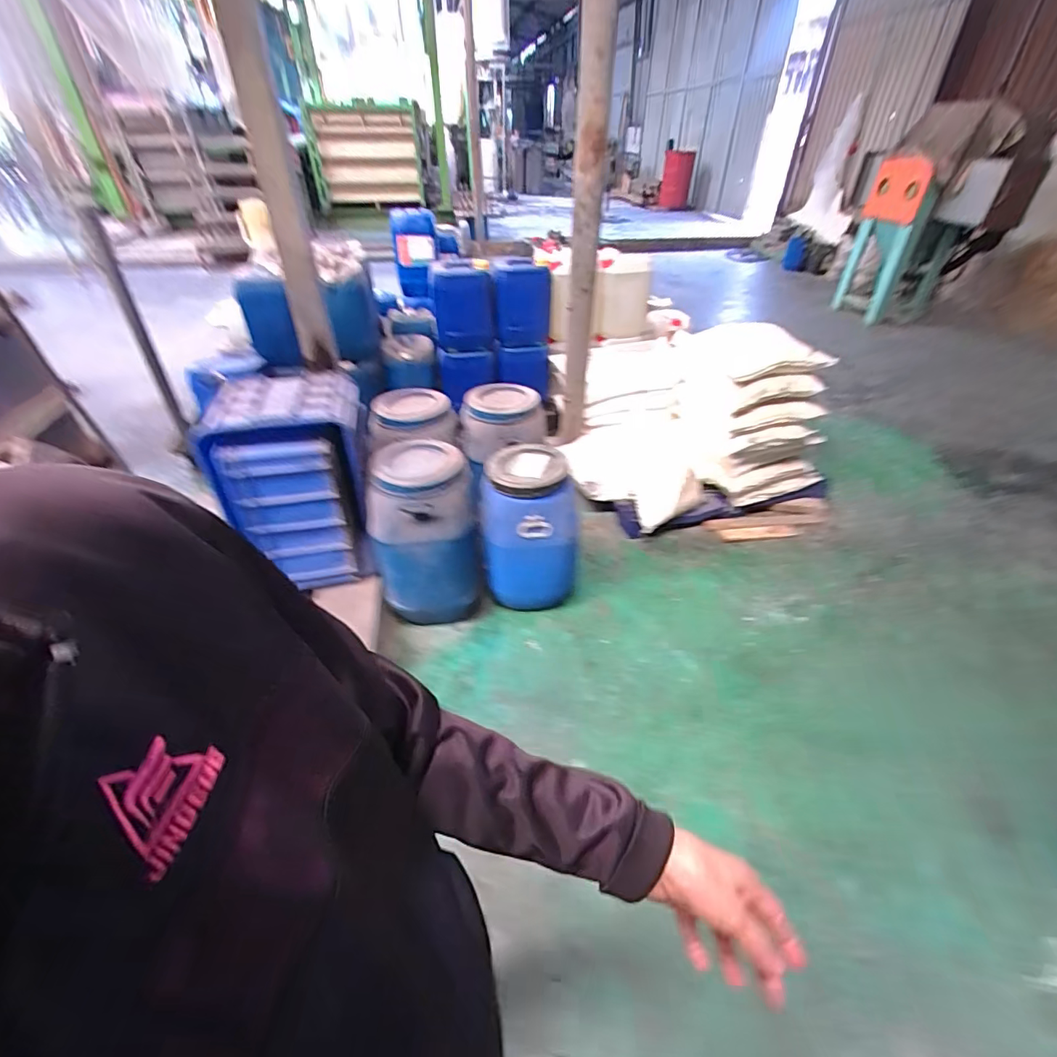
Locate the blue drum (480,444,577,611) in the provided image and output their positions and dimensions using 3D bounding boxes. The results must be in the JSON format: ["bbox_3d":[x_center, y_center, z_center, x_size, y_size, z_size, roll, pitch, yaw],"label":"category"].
[{"bbox_3d":[0.004,0.014,1.821,0.331,0.561,0.312,4,39,4],"label":"blue drum"}]

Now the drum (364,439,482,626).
[{"bbox_3d":[-0.350,0.017,1.718,0.320,0.548,0.338,-5,39,-7],"label":"drum"}]

